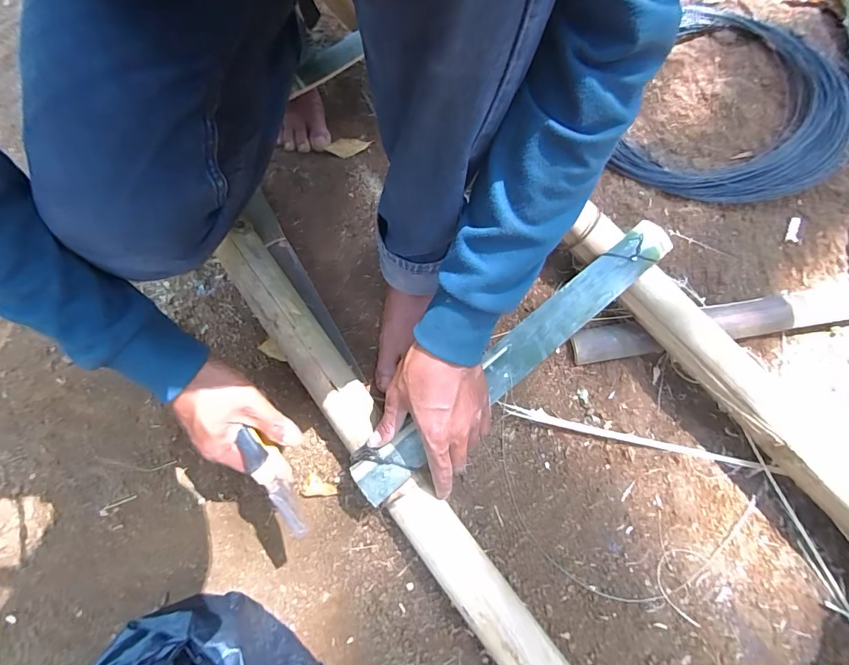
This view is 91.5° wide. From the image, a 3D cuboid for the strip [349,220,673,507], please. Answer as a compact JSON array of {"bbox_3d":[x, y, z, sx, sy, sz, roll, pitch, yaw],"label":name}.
[{"bbox_3d":[0.093,0.019,0.415,0.398,0.014,0.043,-39,75,-8],"label":"strip"}]

